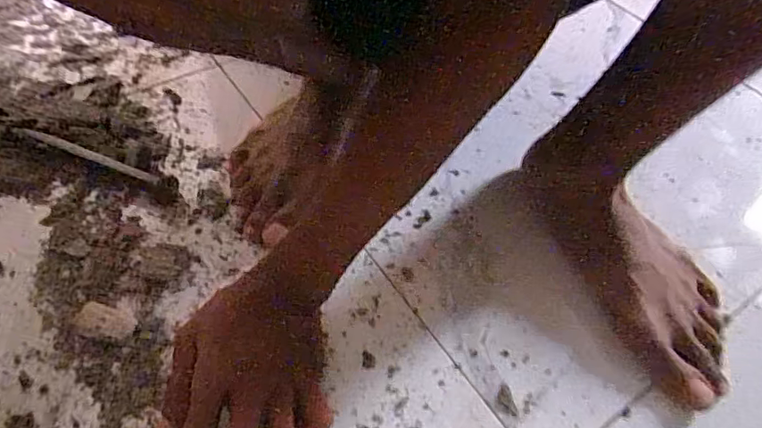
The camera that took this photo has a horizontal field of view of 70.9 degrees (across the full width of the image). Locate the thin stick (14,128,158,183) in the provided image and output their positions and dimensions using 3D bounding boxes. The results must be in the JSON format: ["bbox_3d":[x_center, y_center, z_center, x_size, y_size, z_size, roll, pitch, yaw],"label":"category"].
[{"bbox_3d":[-0.272,-0.057,0.494,0.143,0.005,0.011,19,54,10],"label":"thin stick"}]

